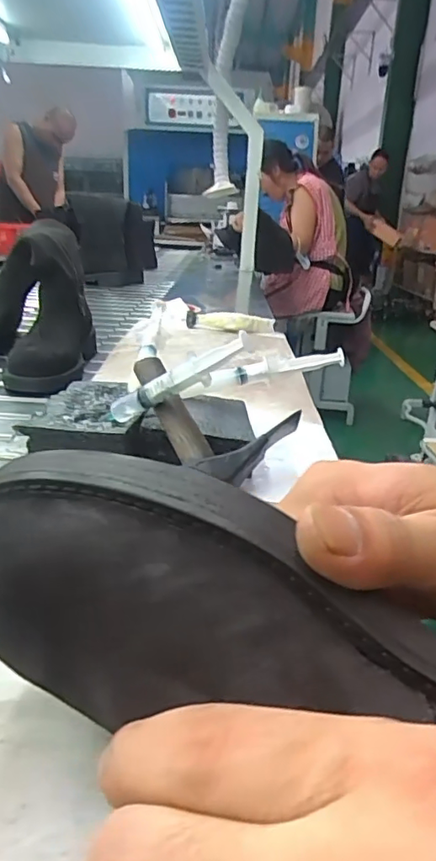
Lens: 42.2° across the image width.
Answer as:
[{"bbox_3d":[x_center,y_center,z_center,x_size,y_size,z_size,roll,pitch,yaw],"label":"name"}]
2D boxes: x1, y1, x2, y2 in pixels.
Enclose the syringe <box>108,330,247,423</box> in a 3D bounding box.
[{"bbox_3d":[-0.032,-0.034,0.399,0.128,0.020,0.012,-26,6,30],"label":"syringe"}]

